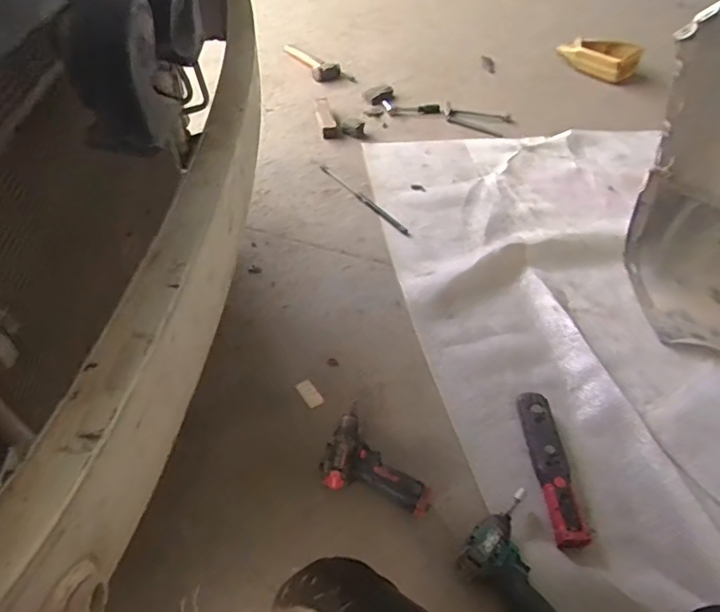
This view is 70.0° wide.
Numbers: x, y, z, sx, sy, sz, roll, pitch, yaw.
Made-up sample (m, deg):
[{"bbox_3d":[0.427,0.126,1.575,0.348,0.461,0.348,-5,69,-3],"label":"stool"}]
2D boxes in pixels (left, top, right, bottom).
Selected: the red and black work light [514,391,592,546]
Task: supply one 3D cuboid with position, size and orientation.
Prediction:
[{"bbox_3d":[0.363,0.295,0.969,0.069,0.036,0.293,1,49,-4],"label":"red and black work light"}]

